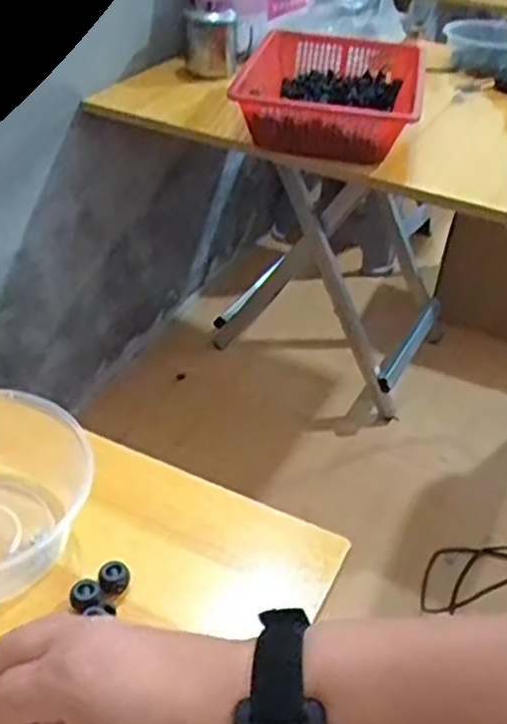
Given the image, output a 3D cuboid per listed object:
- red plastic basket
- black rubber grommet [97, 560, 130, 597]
[{"bbox_3d":[0.104,-0.362,0.999,0.221,0.078,0.356,9,39,7],"label":"red plastic basket"},{"bbox_3d":[-0.079,0.125,0.424,0.017,0.012,0.018,2,38,-1],"label":"black rubber grommet"}]

